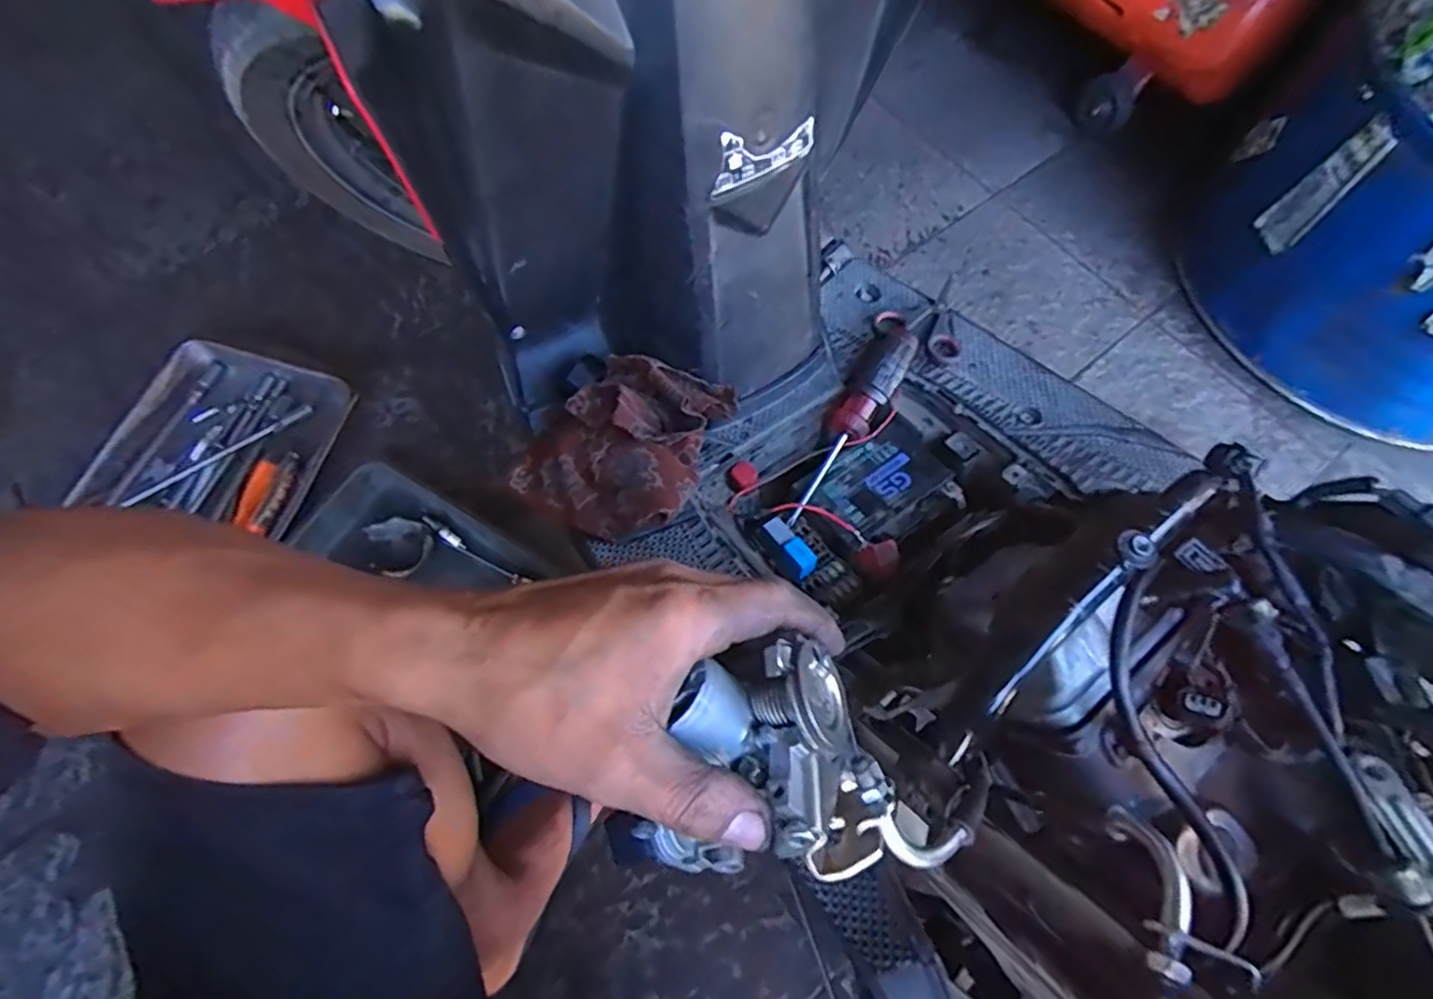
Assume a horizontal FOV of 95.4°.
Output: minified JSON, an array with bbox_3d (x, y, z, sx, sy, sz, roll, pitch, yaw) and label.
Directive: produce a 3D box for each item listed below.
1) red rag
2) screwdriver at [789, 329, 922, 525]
[{"bbox_3d":[-0.075,-0.044,0.471,0.137,0.071,0.130,21,68,8],"label":"red rag"},{"bbox_3d":[0.115,-0.071,0.525,0.042,0.034,0.209,27,69,10],"label":"screwdriver"}]

